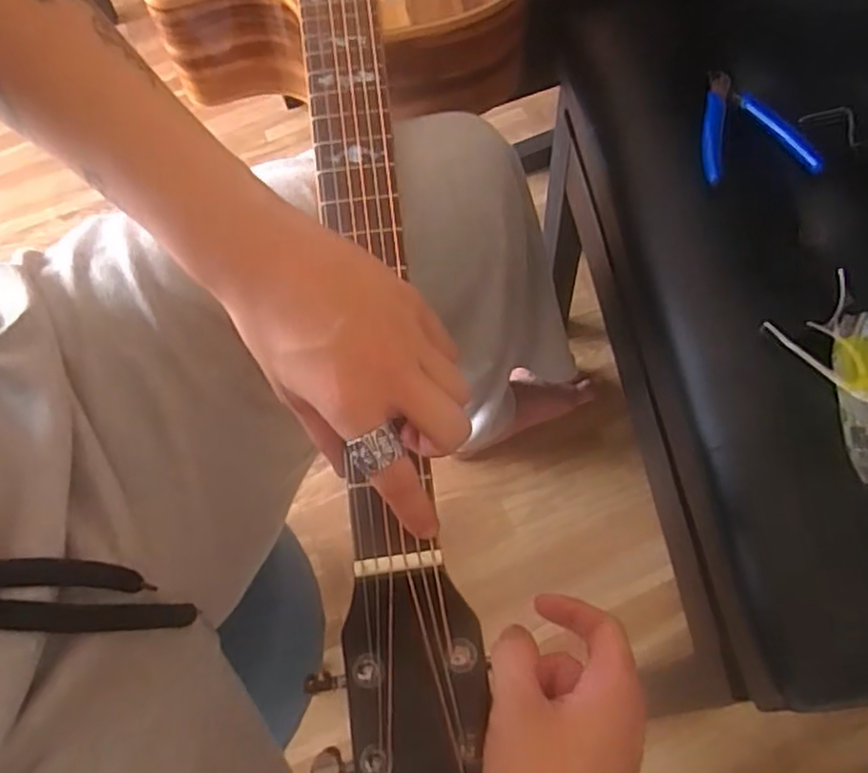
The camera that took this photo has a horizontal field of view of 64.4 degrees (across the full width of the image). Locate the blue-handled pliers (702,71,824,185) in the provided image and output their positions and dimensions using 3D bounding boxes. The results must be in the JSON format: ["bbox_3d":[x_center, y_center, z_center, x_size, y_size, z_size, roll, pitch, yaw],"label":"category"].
[{"bbox_3d":[0.230,-0.191,0.499,0.073,0.016,0.095,-1,62,3],"label":"blue-handled pliers"}]

